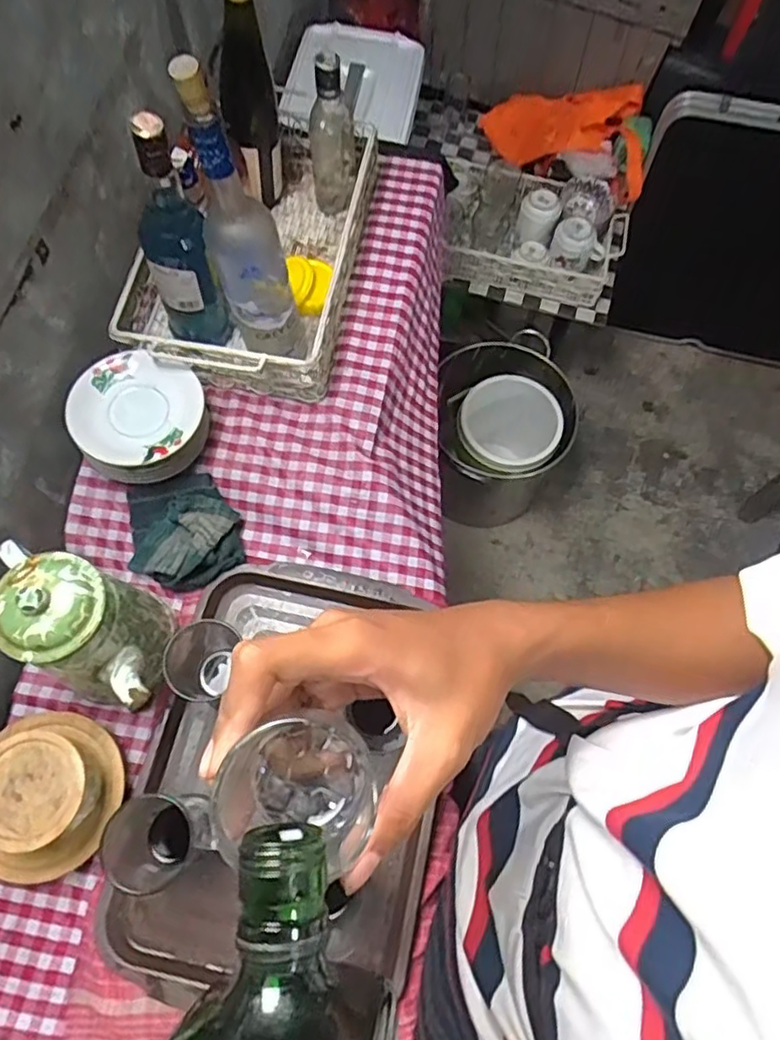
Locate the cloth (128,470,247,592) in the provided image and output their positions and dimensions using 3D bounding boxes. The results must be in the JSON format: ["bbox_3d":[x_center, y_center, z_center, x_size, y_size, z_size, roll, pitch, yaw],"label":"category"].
[{"bbox_3d":[-0.246,0.010,0.755,0.126,0.046,0.133,-10,69,-6],"label":"cloth"}]

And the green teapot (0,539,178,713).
[{"bbox_3d":[-0.288,0.111,0.629,0.214,0.207,0.101,34,71,11],"label":"green teapot"}]

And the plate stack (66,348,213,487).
[{"bbox_3d":[-0.292,-0.112,0.760,0.147,0.080,0.138,11,68,2],"label":"plate stack"}]

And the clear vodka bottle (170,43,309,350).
[{"bbox_3d":[-0.149,-0.291,0.655,0.080,0.342,0.073,-17,70,-9],"label":"clear vodka bottle"}]

